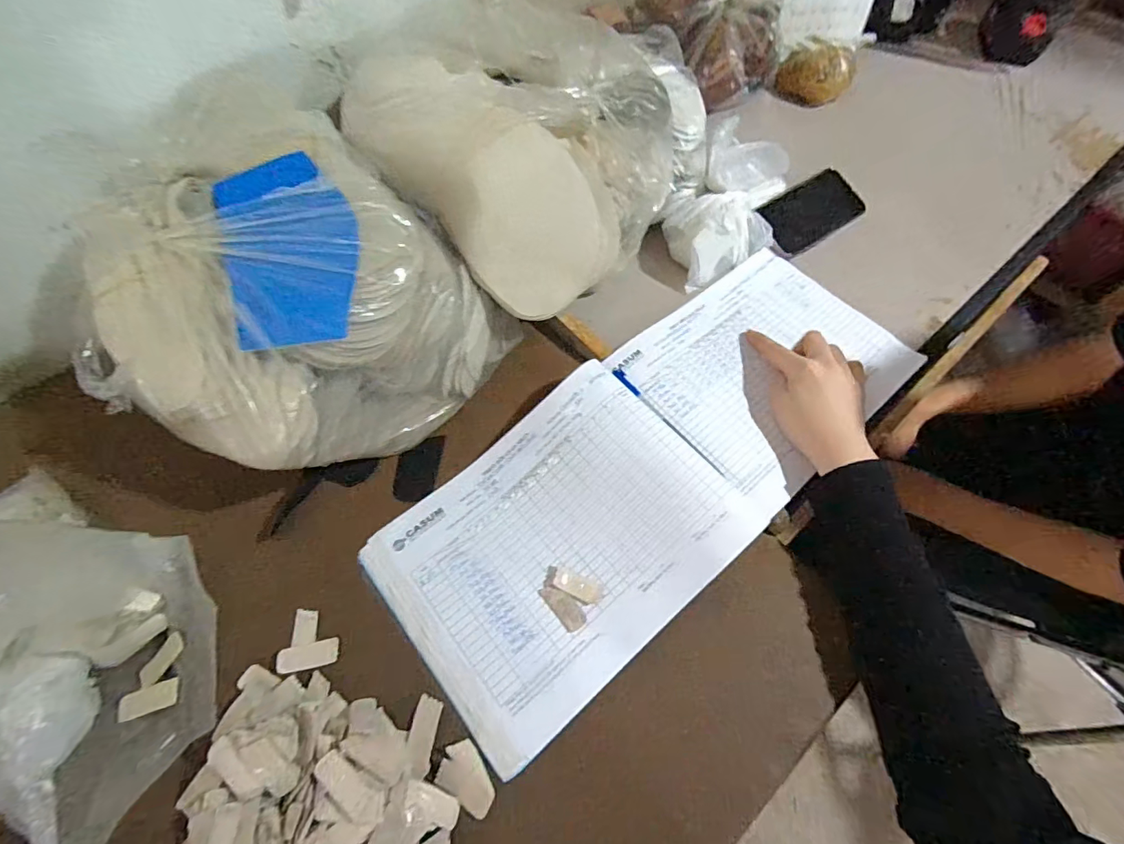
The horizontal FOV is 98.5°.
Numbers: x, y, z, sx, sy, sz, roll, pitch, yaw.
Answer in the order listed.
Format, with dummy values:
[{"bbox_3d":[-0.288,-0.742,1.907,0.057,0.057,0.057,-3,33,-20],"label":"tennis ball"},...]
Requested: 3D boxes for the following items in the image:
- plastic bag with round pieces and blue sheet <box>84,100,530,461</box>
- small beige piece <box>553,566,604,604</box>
[{"bbox_3d":[-0.213,-0.082,0.400,0.227,0.199,0.252,33,67,17],"label":"plastic bag with round pieces and blue sheet"},{"bbox_3d":[0.014,0.133,0.397,0.041,0.005,0.020,22,65,12],"label":"small beige piece"}]

